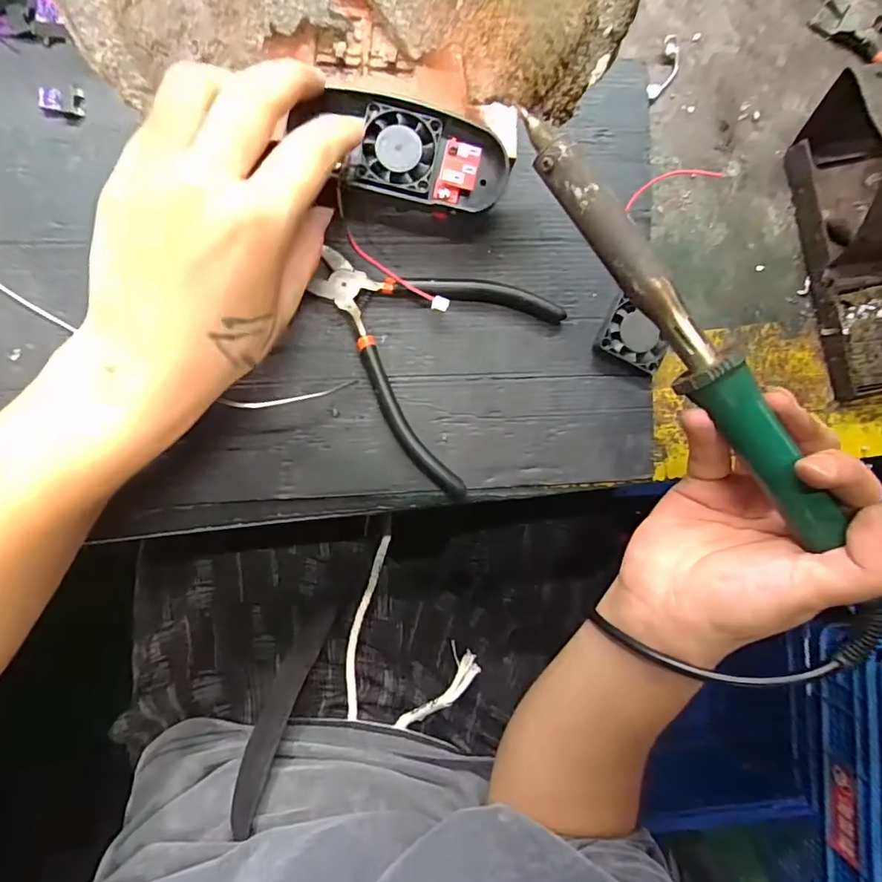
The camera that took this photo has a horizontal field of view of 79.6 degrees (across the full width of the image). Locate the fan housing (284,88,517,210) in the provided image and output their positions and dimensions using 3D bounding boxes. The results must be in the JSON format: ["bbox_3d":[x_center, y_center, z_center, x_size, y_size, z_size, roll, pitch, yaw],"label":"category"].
[{"bbox_3d":[-0.019,-0.154,0.283,0.109,0.021,0.049,8,88,-4],"label":"fan housing"}]

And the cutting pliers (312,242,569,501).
[{"bbox_3d":[-0.015,-0.056,0.305,0.132,0.013,0.123,32,87,-3],"label":"cutting pliers"}]

